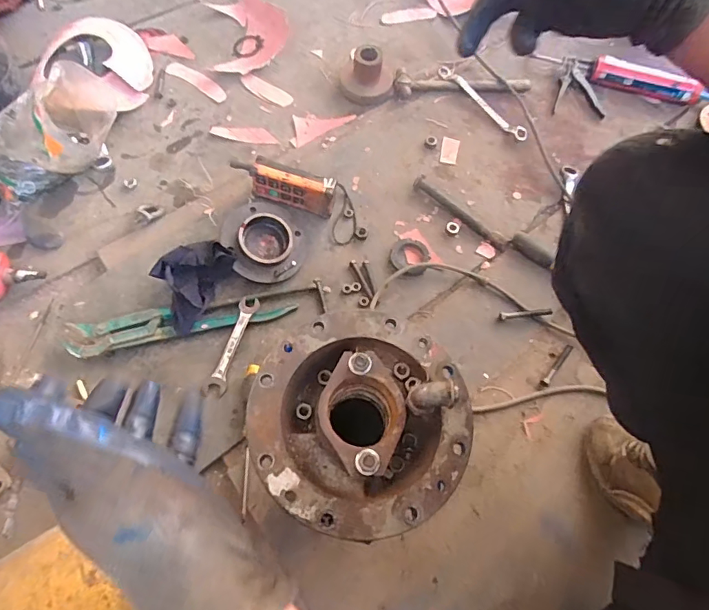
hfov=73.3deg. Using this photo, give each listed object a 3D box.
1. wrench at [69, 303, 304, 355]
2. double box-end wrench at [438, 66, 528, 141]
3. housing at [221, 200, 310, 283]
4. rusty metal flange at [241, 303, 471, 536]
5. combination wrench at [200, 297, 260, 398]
[{"bbox_3d":[-0.294,0.032,0.816,0.376,0.023,0.063,-8,66,-7],"label":"wrench"},{"bbox_3d":[0.286,-0.459,1.075,0.037,0.023,0.266,-39,73,-19],"label":"double box-end wrench"},{"bbox_3d":[-0.160,-0.123,0.872,0.161,0.037,0.161,7,71,-21],"label":"housing"},{"bbox_3d":[0.008,0.121,0.522,0.234,0.100,0.230,-32,71,-17],"label":"rusty metal flange"},{"bbox_3d":[-0.207,0.067,0.803,0.038,0.008,0.176,17,65,4],"label":"combination wrench"}]

